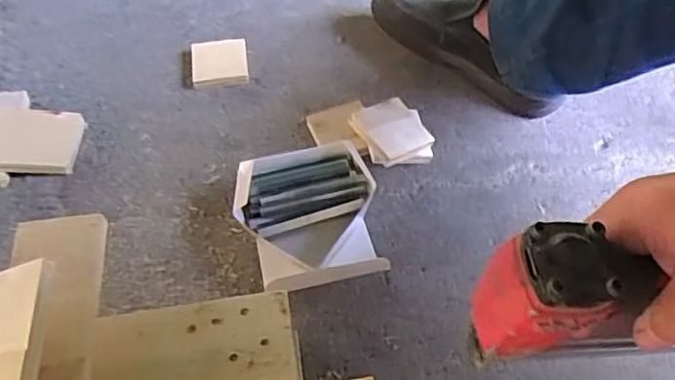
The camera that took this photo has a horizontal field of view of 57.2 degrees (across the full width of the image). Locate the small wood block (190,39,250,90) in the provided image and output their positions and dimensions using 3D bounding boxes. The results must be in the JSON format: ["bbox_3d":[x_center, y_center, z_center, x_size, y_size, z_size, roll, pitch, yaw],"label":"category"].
[{"bbox_3d":[-0.157,-0.170,0.821,0.071,0.023,0.072,-8,57,-4],"label":"small wood block"}]

